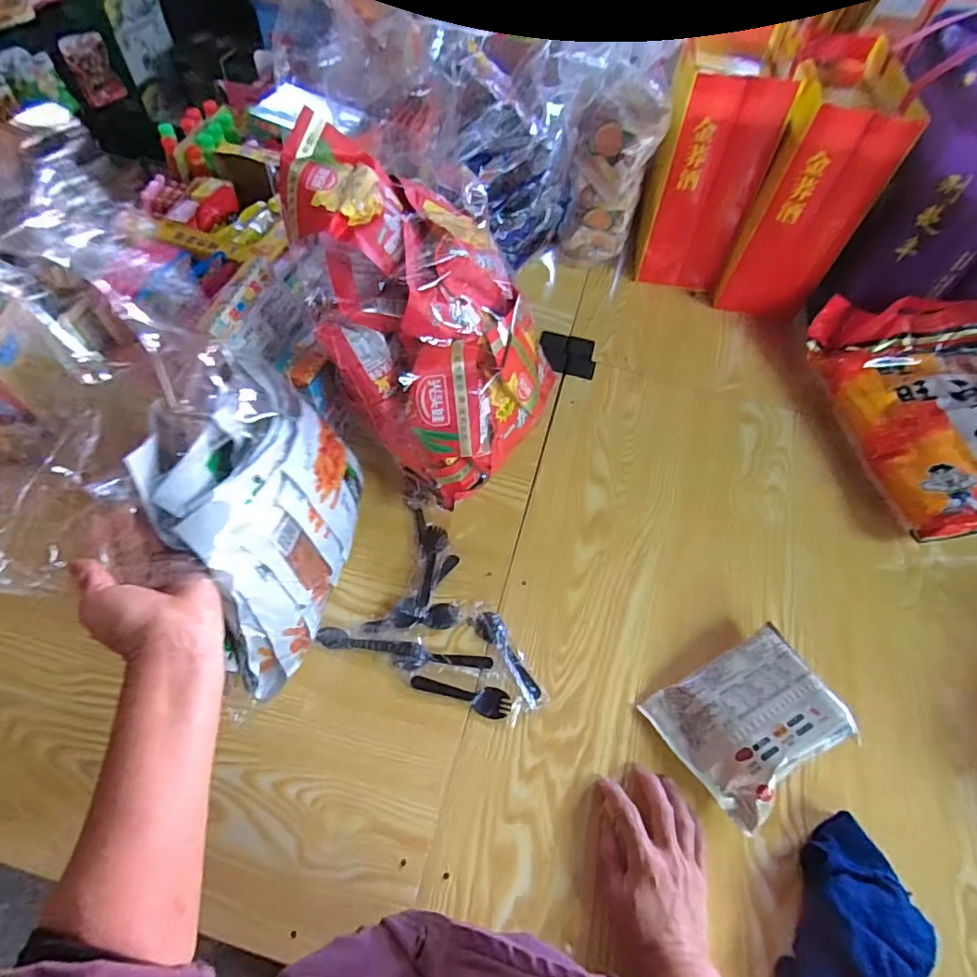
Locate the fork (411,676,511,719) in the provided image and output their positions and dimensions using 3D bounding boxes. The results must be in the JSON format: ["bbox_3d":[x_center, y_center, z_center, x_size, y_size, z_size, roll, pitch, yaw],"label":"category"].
[{"bbox_3d":[-0.030,0.222,0.608,0.108,0.006,0.030,16,57,5],"label":"fork"}]

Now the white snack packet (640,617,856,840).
[{"bbox_3d":[0.280,0.241,0.586,0.180,0.070,0.141,-24,63,-19],"label":"white snack packet"}]

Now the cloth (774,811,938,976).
[{"bbox_3d":[0.337,0.409,0.493,0.129,0.060,0.197,25,59,11],"label":"cloth"}]

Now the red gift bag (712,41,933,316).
[{"bbox_3d":[0.521,-0.500,0.930,0.163,0.324,0.281,20,58,8],"label":"red gift bag"}]

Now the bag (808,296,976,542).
[{"bbox_3d":[0.698,-0.126,0.800,0.342,0.093,0.387,-3,58,-7],"label":"bag"}]

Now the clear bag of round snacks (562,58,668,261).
[{"bbox_3d":[0.185,-0.494,0.884,0.129,0.268,0.088,5,57,0],"label":"clear bag of round snacks"}]

